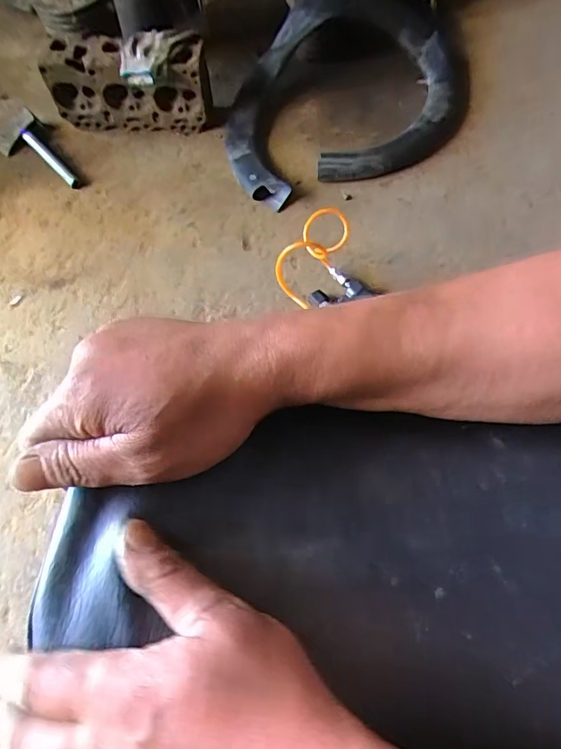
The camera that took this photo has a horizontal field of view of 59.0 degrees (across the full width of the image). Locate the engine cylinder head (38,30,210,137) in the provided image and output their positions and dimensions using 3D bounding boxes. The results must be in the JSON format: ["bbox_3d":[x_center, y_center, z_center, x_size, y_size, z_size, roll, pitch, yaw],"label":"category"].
[{"bbox_3d":[-0.379,-0.728,1.249,0.391,0.179,0.119,-6,65,-3],"label":"engine cylinder head"}]

